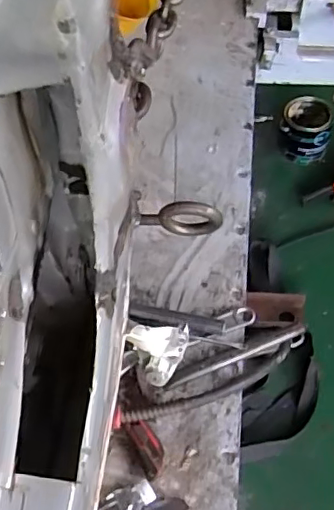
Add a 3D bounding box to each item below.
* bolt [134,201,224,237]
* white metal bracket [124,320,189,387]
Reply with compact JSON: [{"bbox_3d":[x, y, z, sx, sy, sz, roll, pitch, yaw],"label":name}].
[{"bbox_3d":[0.013,-0.039,0.633,0.094,0.069,0.014,4,57,5],"label":"bolt"},{"bbox_3d":[-0.005,0.117,0.687,0.073,0.100,0.039,-15,57,-7],"label":"white metal bracket"}]

